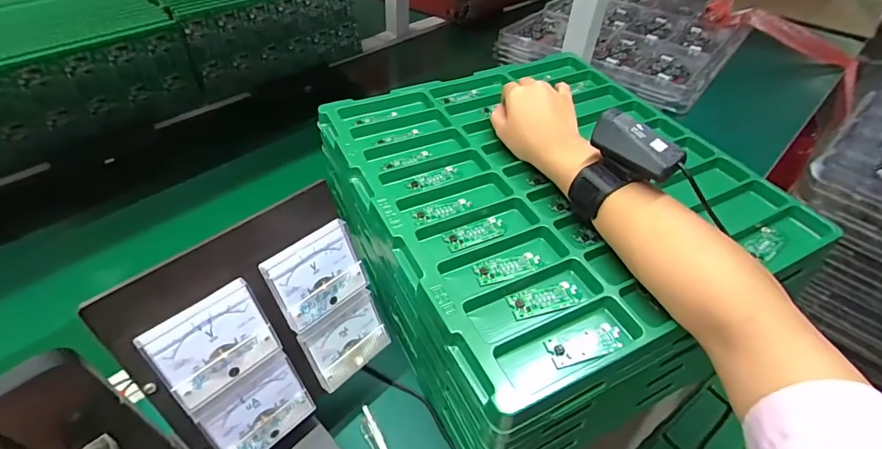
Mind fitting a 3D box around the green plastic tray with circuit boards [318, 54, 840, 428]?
[{"bbox_3d":[0.110,-0.049,0.461,0.372,0.044,0.384,-20,50,-21],"label":"green plastic tray with circuit boards"}]

